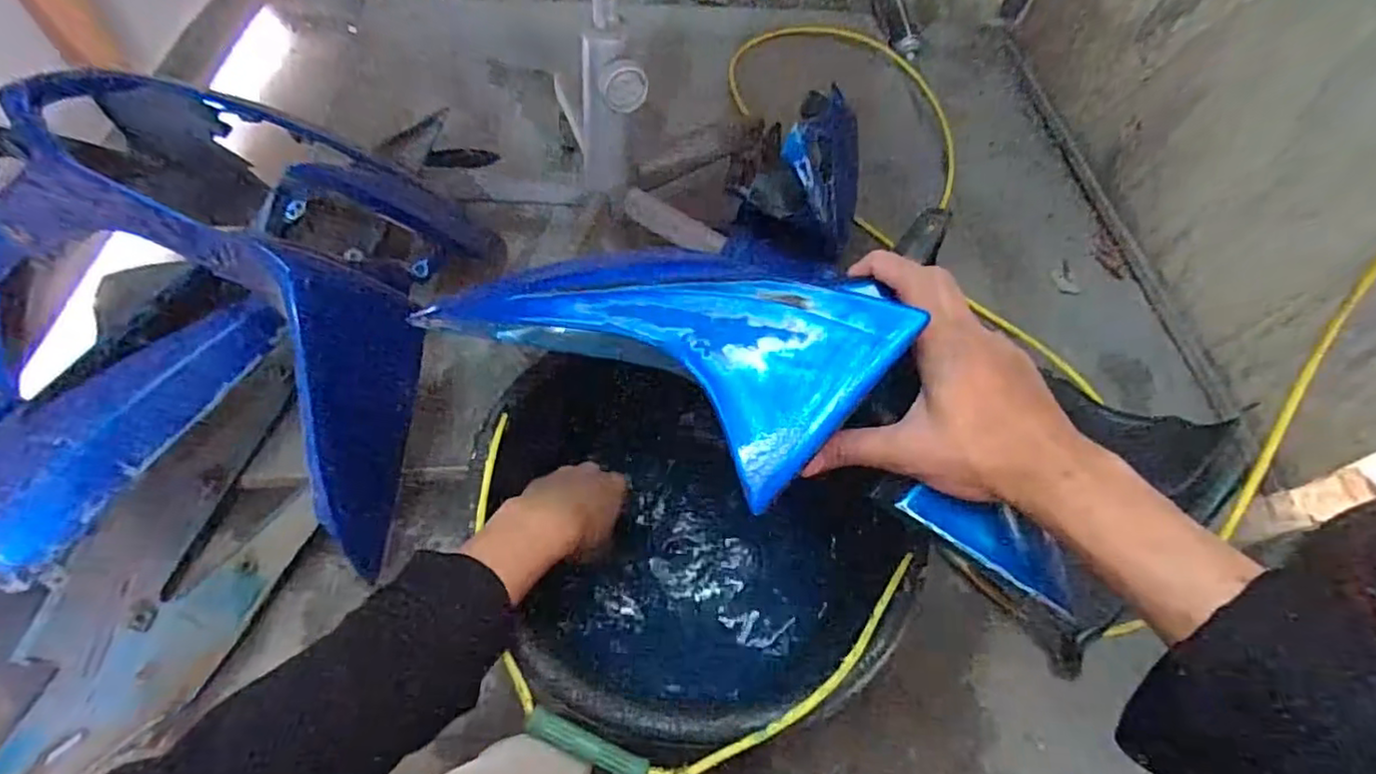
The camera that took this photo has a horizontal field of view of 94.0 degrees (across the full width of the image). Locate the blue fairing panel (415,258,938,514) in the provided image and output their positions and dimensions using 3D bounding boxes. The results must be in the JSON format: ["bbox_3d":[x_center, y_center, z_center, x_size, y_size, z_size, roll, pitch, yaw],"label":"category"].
[{"bbox_3d":[-0.030,-0.023,0.378,0.290,0.037,0.120,13,57,22],"label":"blue fairing panel"}]

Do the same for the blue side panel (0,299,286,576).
[{"bbox_3d":[-0.556,0.102,0.534,0.105,0.083,0.483,27,60,12],"label":"blue side panel"}]

